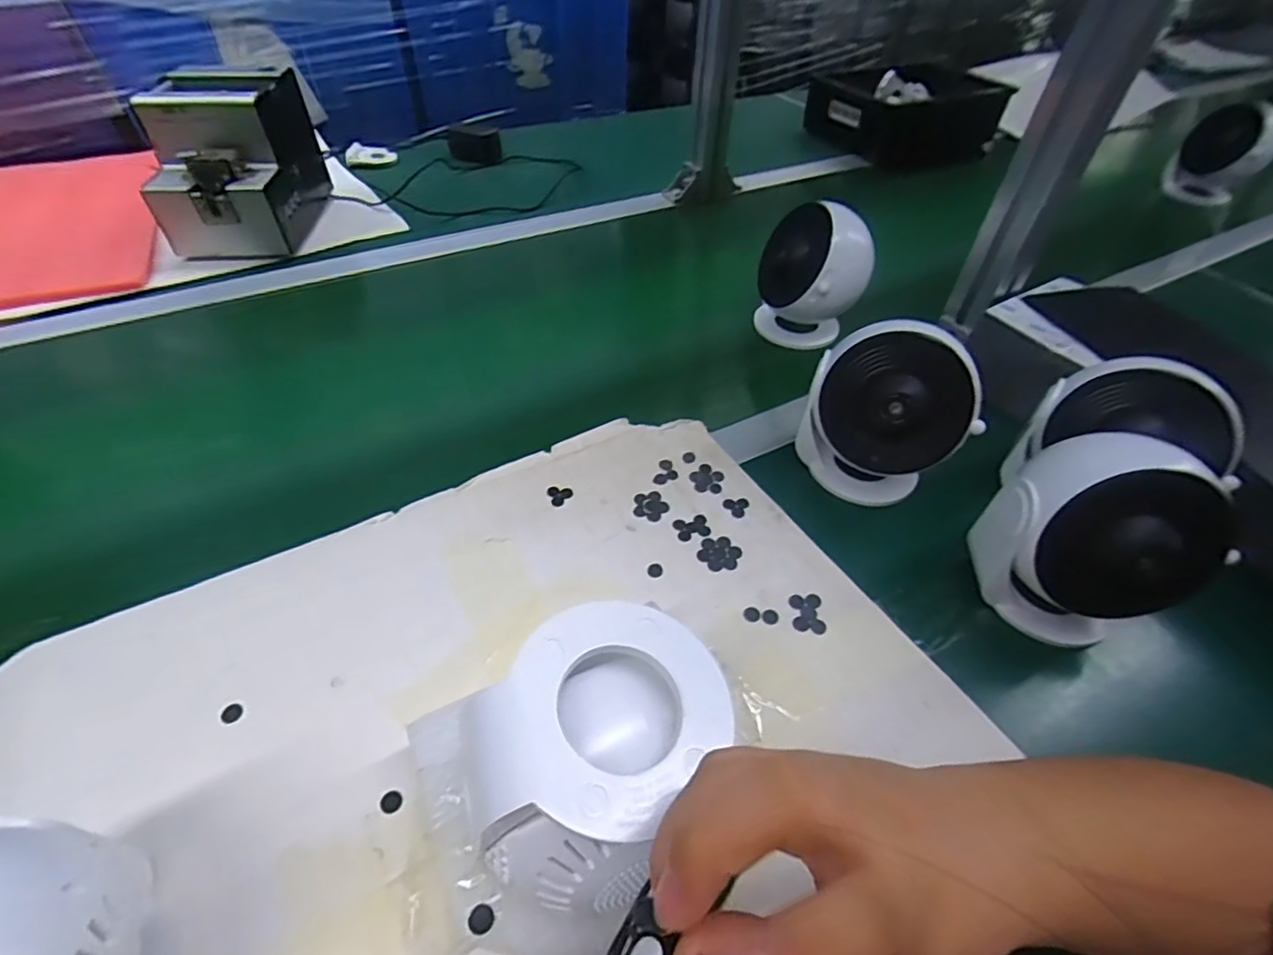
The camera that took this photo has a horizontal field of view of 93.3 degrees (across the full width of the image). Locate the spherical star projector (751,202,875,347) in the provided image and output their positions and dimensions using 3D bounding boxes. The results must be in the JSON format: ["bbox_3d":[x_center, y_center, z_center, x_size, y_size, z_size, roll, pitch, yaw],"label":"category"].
[{"bbox_3d":[0.167,-0.184,0.574,0.102,0.122,0.083,14,46,8],"label":"spherical star projector"}]

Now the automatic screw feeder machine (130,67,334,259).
[{"bbox_3d":[-0.450,-0.357,0.680,0.123,0.143,0.180,1,45,-5],"label":"automatic screw feeder machine"}]

